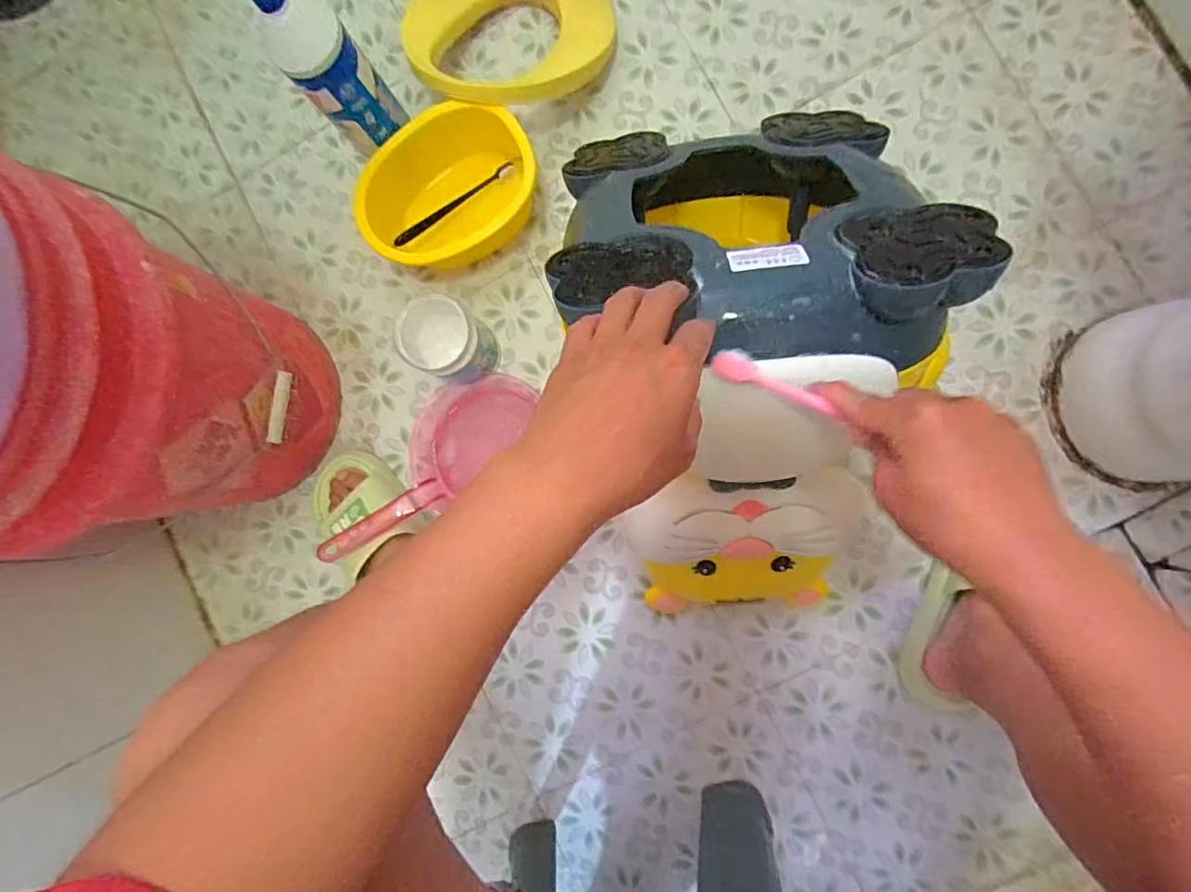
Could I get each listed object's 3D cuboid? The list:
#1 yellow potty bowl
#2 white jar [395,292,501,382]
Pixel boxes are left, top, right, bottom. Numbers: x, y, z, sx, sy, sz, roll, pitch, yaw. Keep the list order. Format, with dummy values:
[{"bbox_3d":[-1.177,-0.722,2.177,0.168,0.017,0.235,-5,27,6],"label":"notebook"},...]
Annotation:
[{"bbox_3d":[-0.170,-0.300,0.667,0.208,0.090,0.163,-23,86,4],"label":"yellow potty bowl"},{"bbox_3d":[-0.162,-0.116,0.641,0.082,0.130,0.079,0,88,5],"label":"white jar"}]

